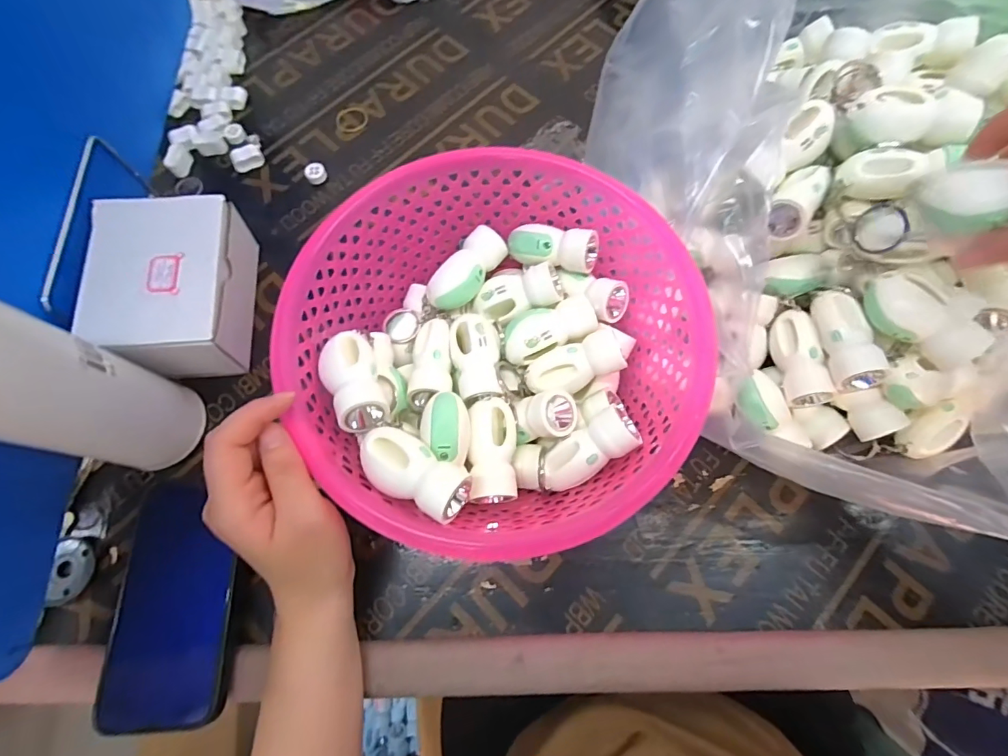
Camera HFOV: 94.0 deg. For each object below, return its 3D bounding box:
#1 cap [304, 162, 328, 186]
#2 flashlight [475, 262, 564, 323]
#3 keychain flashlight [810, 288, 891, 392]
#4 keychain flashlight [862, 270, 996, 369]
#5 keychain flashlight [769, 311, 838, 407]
[{"bbox_3d":[-0.173,-0.188,0.434,0.019,0.011,0.021,-26,73,-8],"label":"cap"},{"bbox_3d":[0.011,-0.062,0.333,0.062,0.023,0.031,-17,72,-5],"label":"flashlight"},{"bbox_3d":[0.221,-0.025,0.306,0.024,0.022,0.066,-10,71,-3],"label":"keychain flashlight"},{"bbox_3d":[0.252,-0.037,0.284,0.065,0.030,0.030,41,76,13],"label":"keychain flashlight"},{"bbox_3d":[0.201,-0.014,0.323,0.022,0.026,0.067,-6,71,-2],"label":"keychain flashlight"}]

